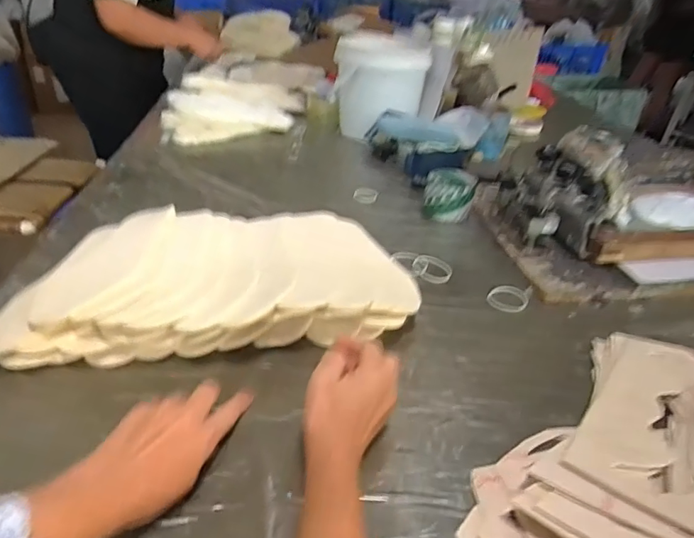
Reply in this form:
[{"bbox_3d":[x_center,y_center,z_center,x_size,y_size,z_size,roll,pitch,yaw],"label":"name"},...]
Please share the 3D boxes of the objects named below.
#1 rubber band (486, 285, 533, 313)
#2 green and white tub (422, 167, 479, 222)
[{"bbox_3d":[0.208,0.035,0.649,0.050,0.008,0.064,17,34,20],"label":"rubber band"},{"bbox_3d":[0.174,-0.130,0.853,0.080,0.070,0.080,10,33,9],"label":"green and white tub"}]

